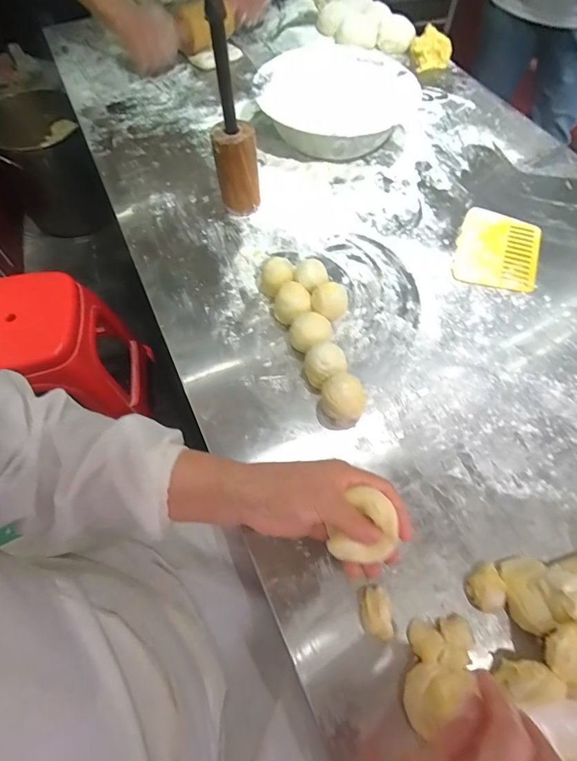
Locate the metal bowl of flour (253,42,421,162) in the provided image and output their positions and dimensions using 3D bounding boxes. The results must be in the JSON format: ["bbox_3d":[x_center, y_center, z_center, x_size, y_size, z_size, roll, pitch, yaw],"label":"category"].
[{"bbox_3d":[0.083,-0.514,0.736,0.271,0.081,0.268,-1,61,1],"label":"metal bowl of flour"}]

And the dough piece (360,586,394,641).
[{"bbox_3d":[0.081,0.218,0.370,0.028,0.018,0.042,-1,61,1],"label":"dough piece"}]

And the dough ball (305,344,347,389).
[{"bbox_3d":[0.044,-0.015,0.476,0.046,0.051,0.048,-1,61,1],"label":"dough ball"}]

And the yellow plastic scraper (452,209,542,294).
[{"bbox_3d":[0.319,-0.200,0.601,0.116,0.009,0.161,18,63,11],"label":"yellow plastic scraper"}]

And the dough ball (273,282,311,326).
[{"bbox_3d":[0.004,-0.099,0.522,0.047,0.046,0.048,-1,61,1],"label":"dough ball"}]

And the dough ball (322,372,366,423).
[{"bbox_3d":[0.066,0.020,0.457,0.053,0.053,0.043,-3,61,0],"label":"dough ball"}]

